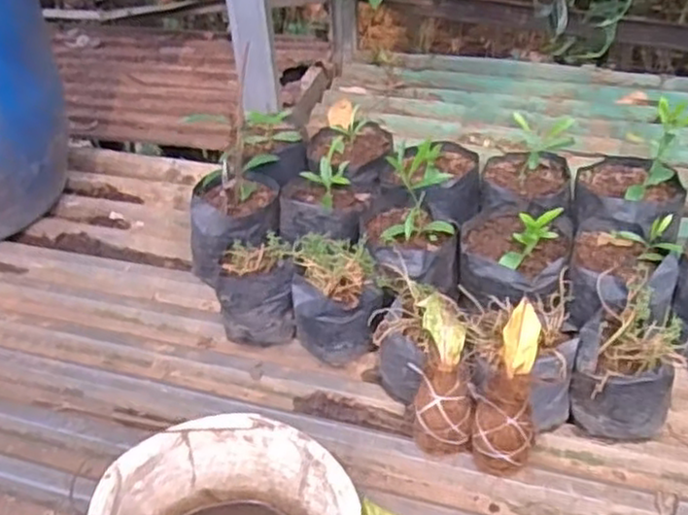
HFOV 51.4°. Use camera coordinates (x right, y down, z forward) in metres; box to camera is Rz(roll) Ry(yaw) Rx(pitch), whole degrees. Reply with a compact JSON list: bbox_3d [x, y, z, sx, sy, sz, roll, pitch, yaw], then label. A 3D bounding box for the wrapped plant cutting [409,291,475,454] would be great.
[{"bbox_3d":[0.122,0.147,0.902,0.074,0.194,0.068,1,-1,6],"label":"wrapped plant cutting"}]

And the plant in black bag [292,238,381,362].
[{"bbox_3d":[-0.009,0.060,1.039,0.125,0.129,0.122,-1,40,4],"label":"plant in black bag"}]

